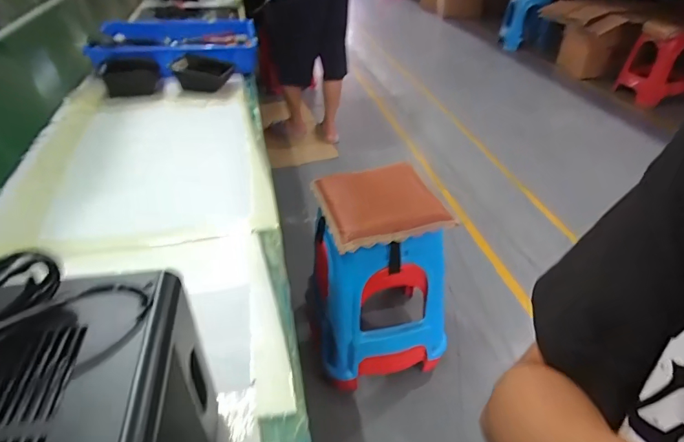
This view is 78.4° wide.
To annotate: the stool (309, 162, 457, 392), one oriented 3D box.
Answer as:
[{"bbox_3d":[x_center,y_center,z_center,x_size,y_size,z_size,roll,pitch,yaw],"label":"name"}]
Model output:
[{"bbox_3d":[0.096,0.166,1.170,0.323,0.526,0.281,-9,38,-10],"label":"stool"}]

